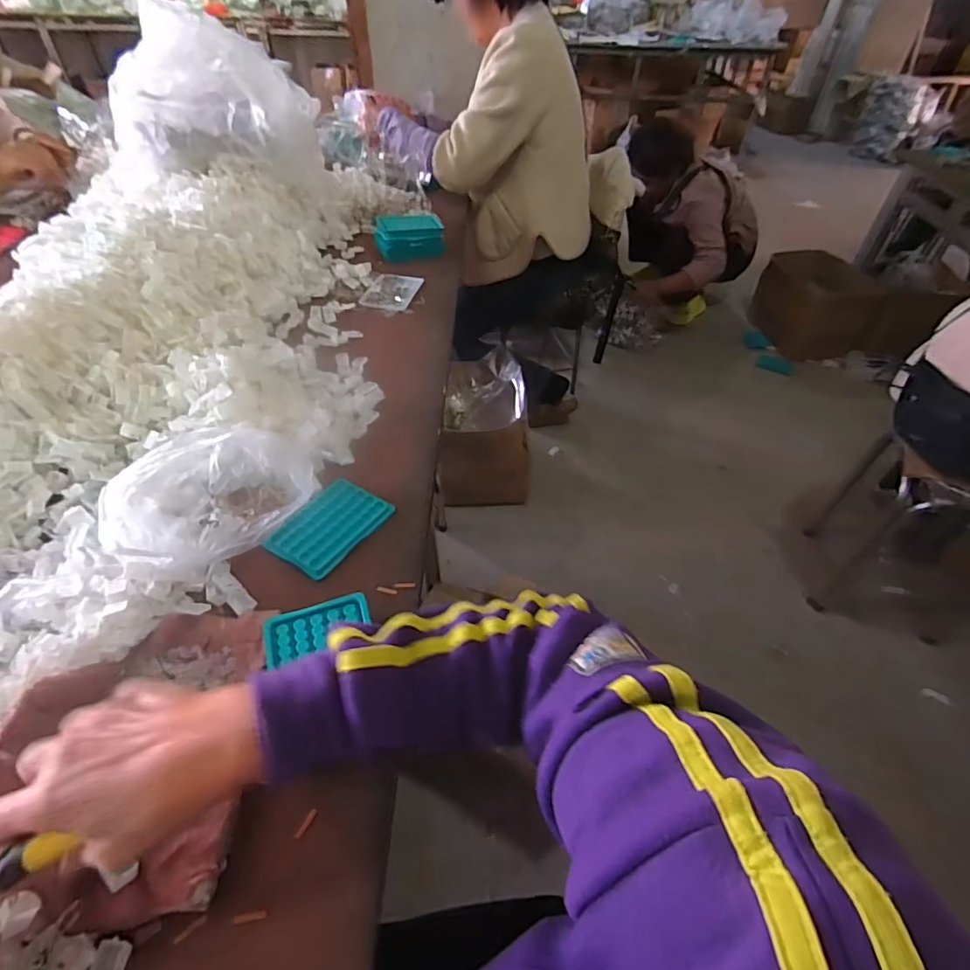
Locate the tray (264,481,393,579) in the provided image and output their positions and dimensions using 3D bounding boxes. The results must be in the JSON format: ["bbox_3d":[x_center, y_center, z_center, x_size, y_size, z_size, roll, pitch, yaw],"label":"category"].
[{"bbox_3d":[-0.180,0.048,0.618,0.086,0.010,0.126,27,51,21],"label":"tray"}]

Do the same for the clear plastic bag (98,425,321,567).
[{"bbox_3d":[-0.303,0.002,0.590,0.208,0.087,0.163,-34,56,-30],"label":"clear plastic bag"}]

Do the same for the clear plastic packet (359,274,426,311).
[{"bbox_3d":[-0.182,-0.379,1.036,0.091,0.007,0.128,12,47,9],"label":"clear plastic packet"}]

